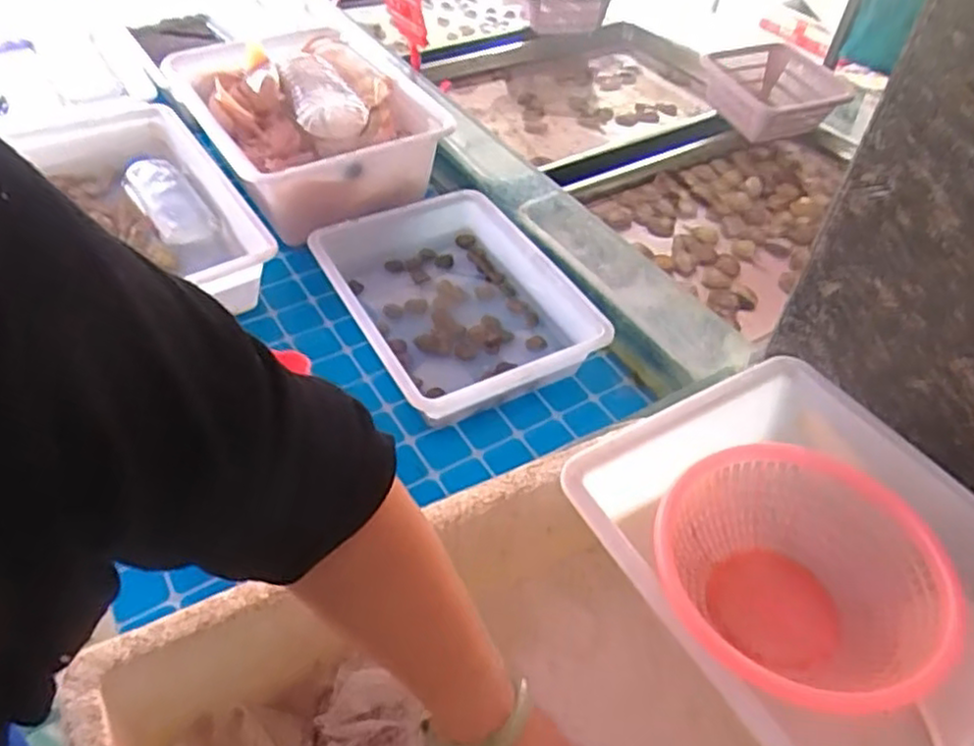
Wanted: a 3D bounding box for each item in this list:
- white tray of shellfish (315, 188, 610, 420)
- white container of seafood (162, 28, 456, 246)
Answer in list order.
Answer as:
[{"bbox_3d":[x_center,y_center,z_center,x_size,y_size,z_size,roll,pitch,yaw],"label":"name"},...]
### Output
[{"bbox_3d":[-0.039,-0.088,0.861,0.249,0.063,0.331,-20,51,-21],"label":"white tray of shellfish"},{"bbox_3d":[-0.257,-0.351,1.041,0.297,0.139,0.416,-24,52,-24],"label":"white container of seafood"}]

